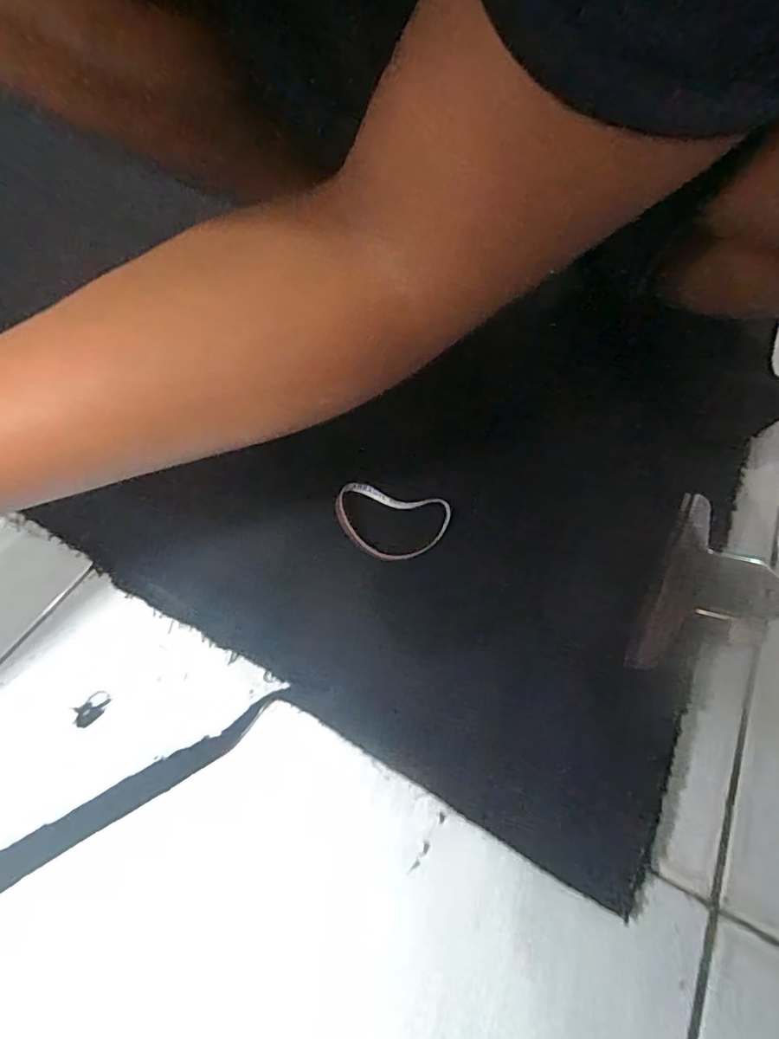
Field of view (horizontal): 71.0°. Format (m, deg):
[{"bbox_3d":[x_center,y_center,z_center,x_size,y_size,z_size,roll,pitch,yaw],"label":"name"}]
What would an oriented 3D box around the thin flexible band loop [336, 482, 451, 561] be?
[{"bbox_3d":[-0.001,0.003,0.366,0.076,0.004,0.048,12,76,8],"label":"thin flexible band loop"}]

